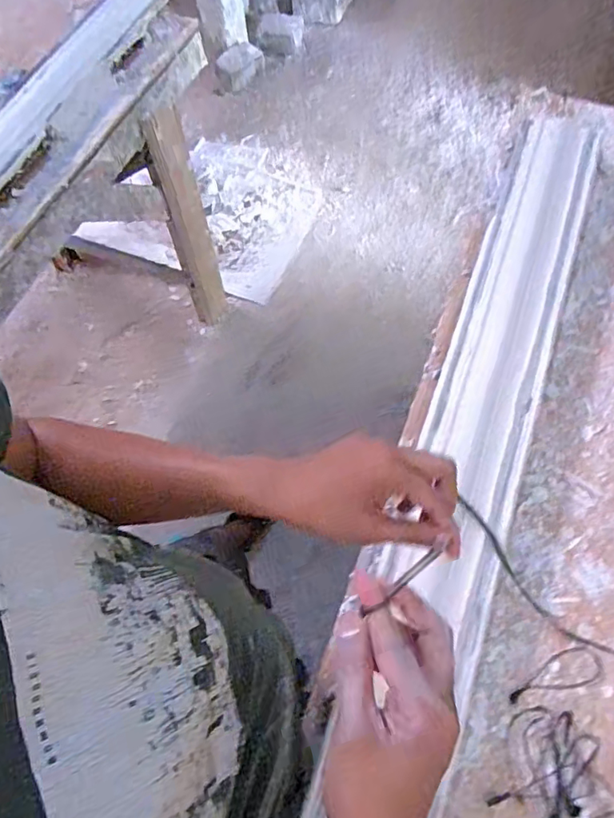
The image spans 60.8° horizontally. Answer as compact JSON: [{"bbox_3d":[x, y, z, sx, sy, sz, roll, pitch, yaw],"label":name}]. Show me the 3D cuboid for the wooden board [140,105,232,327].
[{"bbox_3d":[-0.321,-0.470,1.461,0.101,0.752,0.051,-14,65,-4],"label":"wooden board"}]

